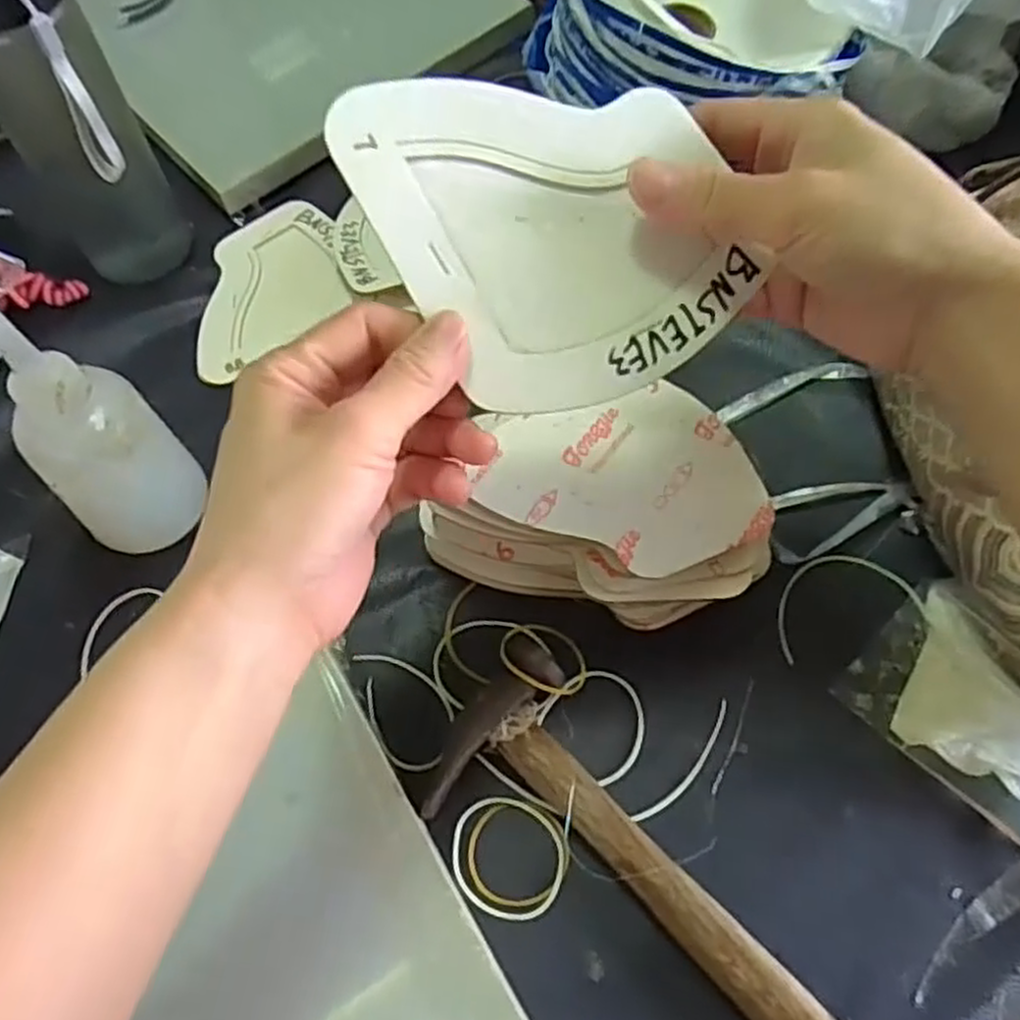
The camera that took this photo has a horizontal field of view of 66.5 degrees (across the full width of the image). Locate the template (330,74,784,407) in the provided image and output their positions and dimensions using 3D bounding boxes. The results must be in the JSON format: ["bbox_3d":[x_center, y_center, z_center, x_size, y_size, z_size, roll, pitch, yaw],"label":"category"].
[{"bbox_3d":[0.015,-0.098,0.261,0.107,0.004,0.122,-27,94,-3],"label":"template"}]

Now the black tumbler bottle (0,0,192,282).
[{"bbox_3d":[-0.250,-0.224,0.436,0.075,0.215,0.078,-30,63,-16],"label":"black tumbler bottle"}]

